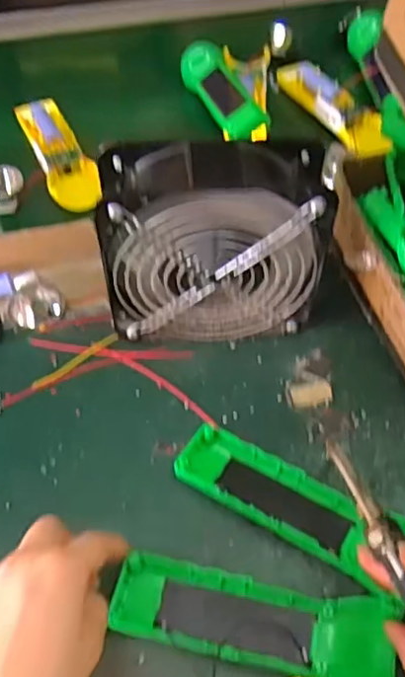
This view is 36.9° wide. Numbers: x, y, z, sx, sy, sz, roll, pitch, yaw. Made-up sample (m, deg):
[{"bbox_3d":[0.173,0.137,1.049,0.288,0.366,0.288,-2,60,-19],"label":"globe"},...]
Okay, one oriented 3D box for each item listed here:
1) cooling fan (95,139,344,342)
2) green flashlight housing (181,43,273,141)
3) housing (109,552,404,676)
[{"bbox_3d":[0.009,-0.062,0.430,0.152,0.148,0.064,-3,55,-1],"label":"cooling fan"},{"bbox_3d":[0.018,-0.267,0.640,0.046,0.034,0.167,-16,55,-10],"label":"green flashlight housing"},{"bbox_3d":[0.028,0.162,0.349,0.161,0.025,0.049,9,60,11],"label":"housing"}]

